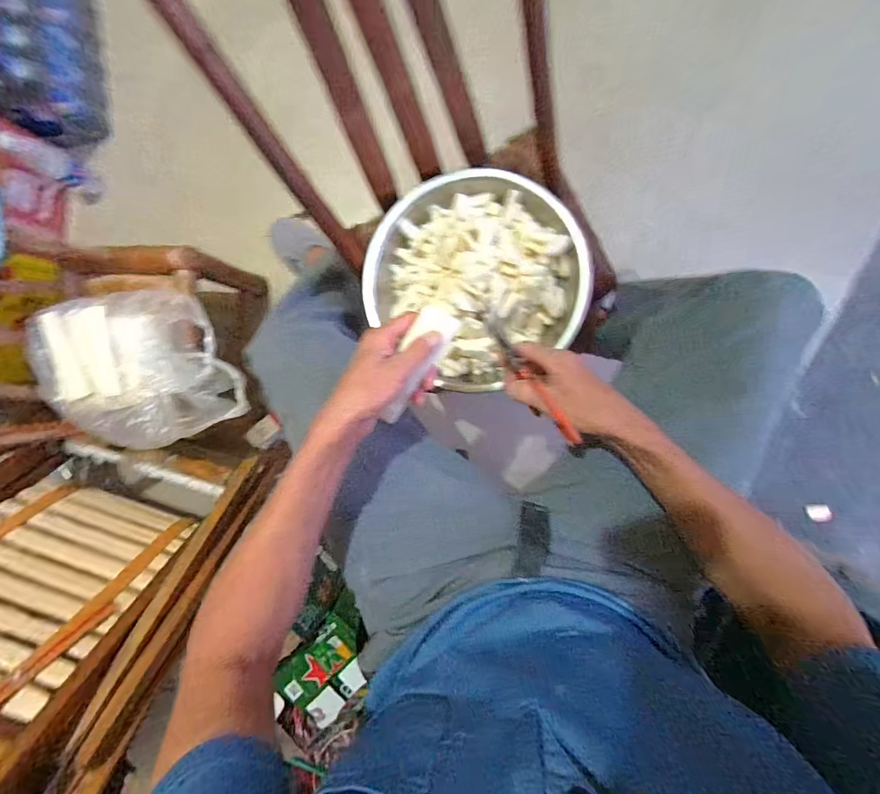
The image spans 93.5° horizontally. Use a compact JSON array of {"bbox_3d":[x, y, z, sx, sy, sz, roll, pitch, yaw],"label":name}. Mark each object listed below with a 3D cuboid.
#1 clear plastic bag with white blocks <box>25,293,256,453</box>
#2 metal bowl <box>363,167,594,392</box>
[{"bbox_3d":[-0.511,-0.046,0.702,0.381,0.068,0.256,-4,95,3],"label":"clear plastic bag with white blocks"},{"bbox_3d":[0.058,-0.192,0.659,0.312,0.097,0.320,0,95,2],"label":"metal bowl"}]

